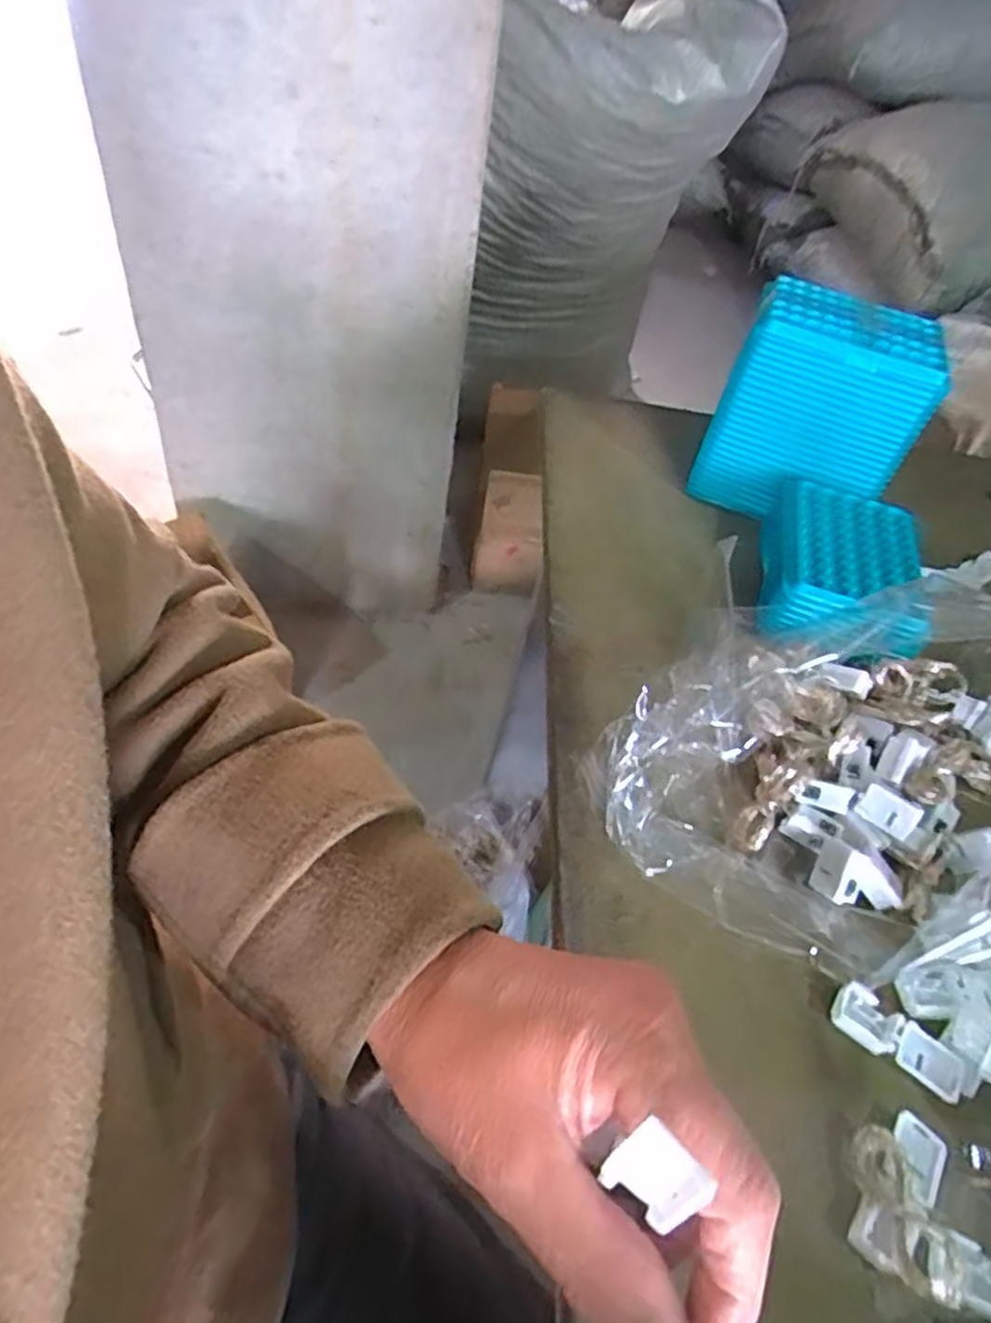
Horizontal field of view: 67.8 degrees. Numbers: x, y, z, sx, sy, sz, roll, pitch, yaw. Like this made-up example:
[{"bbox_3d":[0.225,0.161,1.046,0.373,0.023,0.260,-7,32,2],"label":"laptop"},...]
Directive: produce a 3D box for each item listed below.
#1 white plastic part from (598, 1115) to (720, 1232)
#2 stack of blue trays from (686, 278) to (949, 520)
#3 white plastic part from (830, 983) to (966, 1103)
[{"bbox_3d":[0.038,0.122,0.176,0.020,0.029,0.008,35,37,22],"label":"white plastic part"},{"bbox_3d":[0.222,-0.167,0.519,0.127,0.144,0.067,24,50,10],"label":"stack of blue trays"},{"bbox_3d":[0.175,0.163,0.319,0.056,0.006,0.021,32,52,16],"label":"white plastic part"}]

